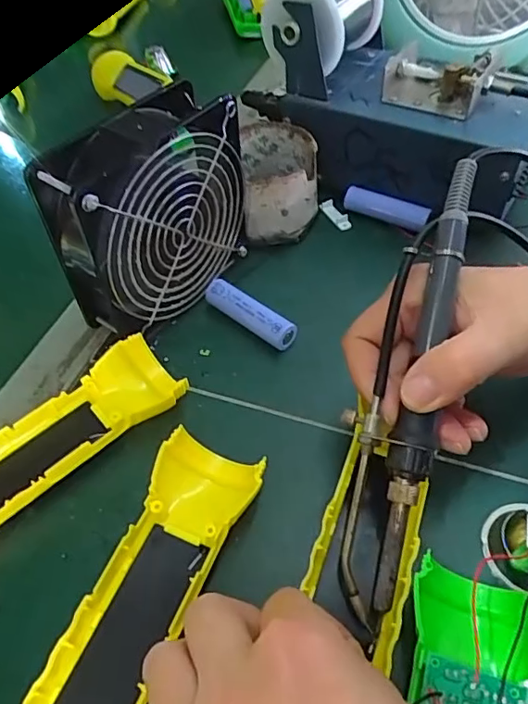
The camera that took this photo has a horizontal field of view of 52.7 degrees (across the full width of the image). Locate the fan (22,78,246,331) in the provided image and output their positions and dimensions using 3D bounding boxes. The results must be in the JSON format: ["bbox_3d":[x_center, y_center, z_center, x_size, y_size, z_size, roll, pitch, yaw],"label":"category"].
[{"bbox_3d":[-0.064,-0.077,0.320,0.047,0.118,0.122,33,59,26],"label":"fan"}]

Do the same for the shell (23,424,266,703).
[{"bbox_3d":[-0.054,0.110,0.229,0.044,0.025,0.161,18,54,16],"label":"shell"}]

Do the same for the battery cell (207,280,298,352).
[{"bbox_3d":[-0.009,-0.023,0.338,0.066,0.019,0.015,33,59,25],"label":"battery cell"}]

